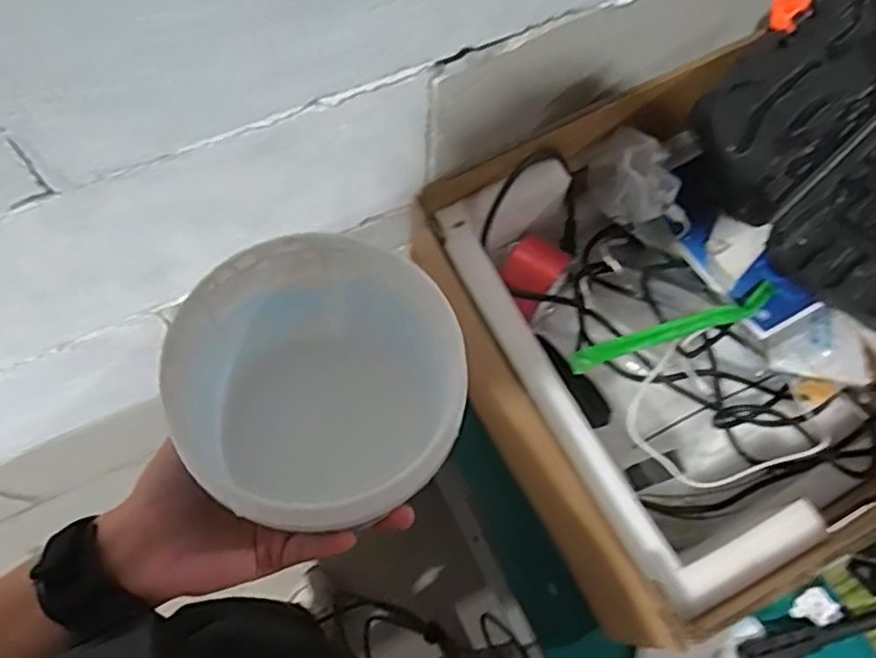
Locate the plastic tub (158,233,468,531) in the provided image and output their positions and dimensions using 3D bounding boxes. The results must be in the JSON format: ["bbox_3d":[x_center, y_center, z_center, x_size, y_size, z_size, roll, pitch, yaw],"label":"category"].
[{"bbox_3d":[-0.052,0.037,0.350,0.125,0.139,0.116,1,68,-2],"label":"plastic tub"}]

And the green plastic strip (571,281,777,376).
[{"bbox_3d":[0.208,-0.005,0.562,0.223,0.036,0.026,-17,69,-23],"label":"green plastic strip"}]

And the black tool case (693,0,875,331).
[{"bbox_3d":[0.387,-0.161,0.602,0.251,0.119,0.250,-37,74,-15],"label":"black tool case"}]

